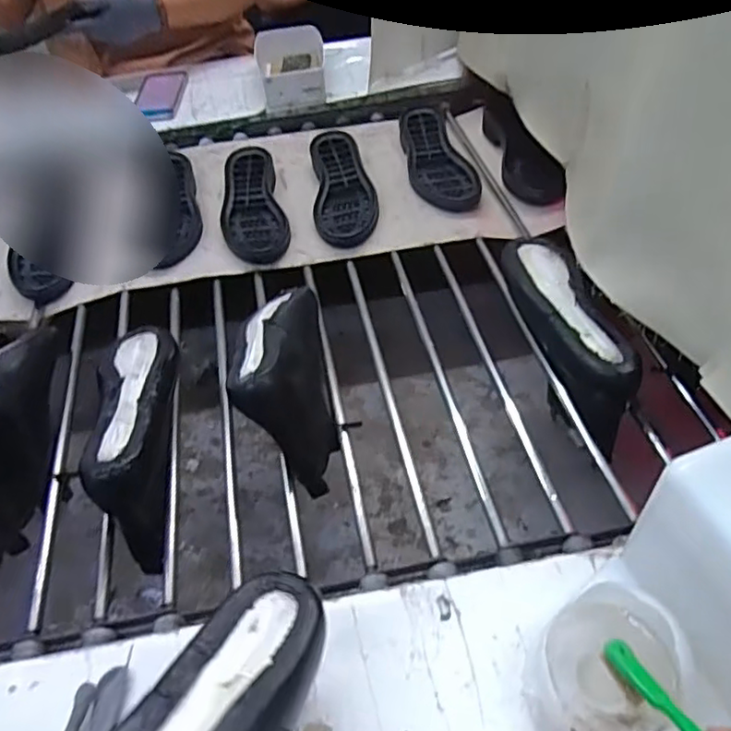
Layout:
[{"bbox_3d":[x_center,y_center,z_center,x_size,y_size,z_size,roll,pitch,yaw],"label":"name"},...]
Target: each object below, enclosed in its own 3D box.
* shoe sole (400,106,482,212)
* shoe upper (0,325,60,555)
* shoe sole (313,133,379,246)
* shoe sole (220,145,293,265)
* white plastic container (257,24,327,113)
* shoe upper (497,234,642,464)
[{"bbox_3d":[0.103,-0.315,0.938,0.084,0.034,0.239,-12,49,-4],"label":"shoe sole"},{"bbox_3d":[-0.367,0.048,0.633,0.081,0.113,0.253,-16,49,-8],"label":"shoe upper"},{"bbox_3d":[-0.032,-0.261,0.904,0.086,0.030,0.244,-6,48,1],"label":"shoe sole"},{"bbox_3d":[-0.165,-0.234,0.895,0.089,0.031,0.243,-13,49,-5],"label":"shoe sole"},{"bbox_3d":[-0.126,-0.516,1.093,0.112,0.081,0.166,-9,48,-2],"label":"white plastic container"},{"bbox_3d":[0.208,-0.043,0.657,0.072,0.091,0.265,-13,62,-6],"label":"shoe upper"}]

